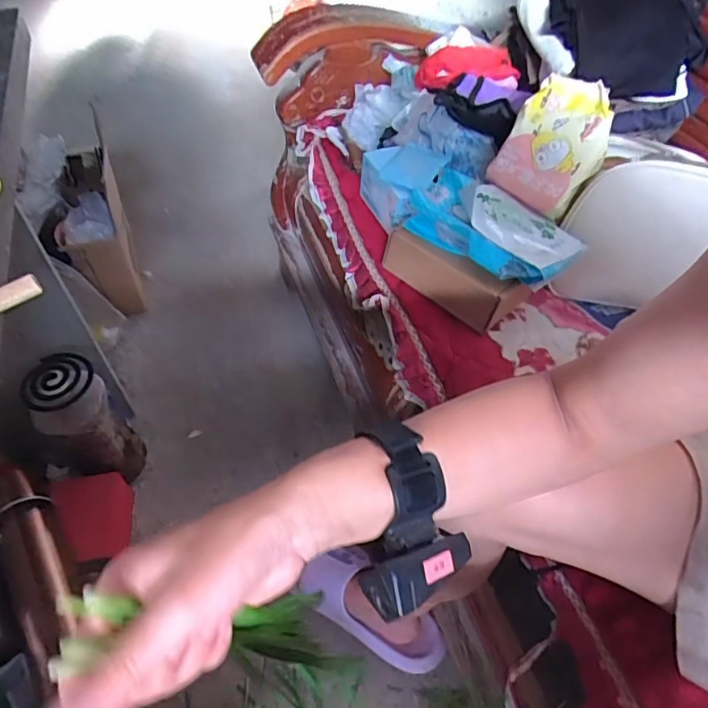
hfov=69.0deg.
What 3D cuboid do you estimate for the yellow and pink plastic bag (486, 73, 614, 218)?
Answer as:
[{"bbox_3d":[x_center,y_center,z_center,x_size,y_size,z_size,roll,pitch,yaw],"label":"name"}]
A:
[{"bbox_3d":[0.274,-0.289,0.703,0.123,0.168,0.029,30,14,19],"label":"yellow and pink plastic bag"}]

